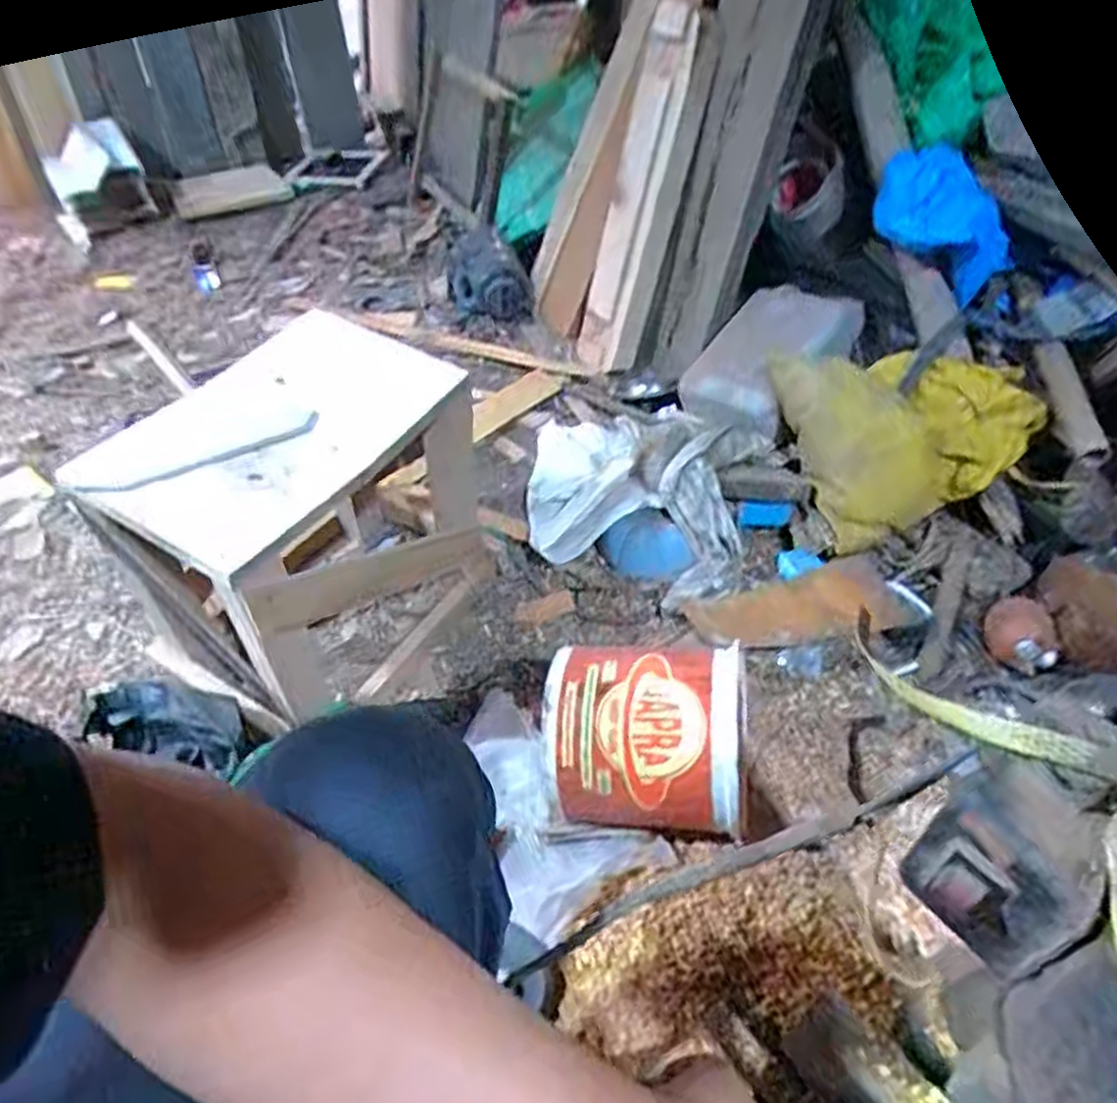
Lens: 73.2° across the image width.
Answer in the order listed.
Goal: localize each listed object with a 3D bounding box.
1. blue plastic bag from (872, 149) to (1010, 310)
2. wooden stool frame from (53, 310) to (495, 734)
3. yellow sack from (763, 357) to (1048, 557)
[{"bbox_3d":[0.559,-0.483,1.099,0.205,0.165,0.089,24,49,21],"label":"blue plastic bag"},{"bbox_3d":[-0.286,-0.006,0.877,0.268,0.374,0.355,26,50,22],"label":"wooden stool frame"},{"bbox_3d":[0.509,-0.180,1.146,0.312,0.164,0.260,-11,47,-12],"label":"yellow sack"}]

